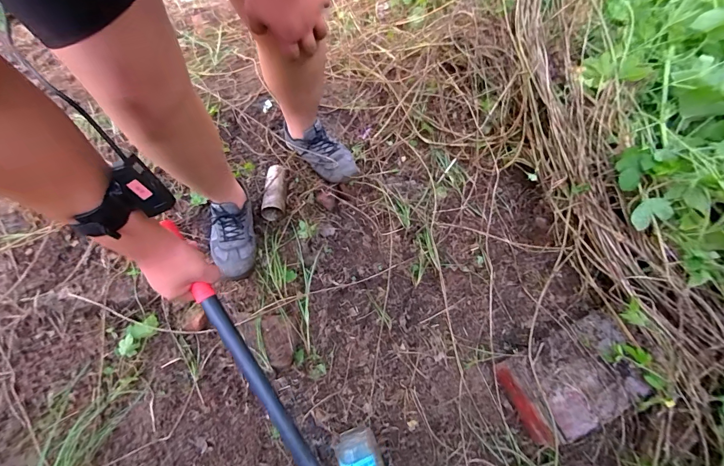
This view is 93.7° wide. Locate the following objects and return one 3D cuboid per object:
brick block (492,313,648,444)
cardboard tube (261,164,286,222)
[{"bbox_3d":[0.406,0.279,0.675,0.236,0.114,0.159,-25,72,-9],"label":"brick block"},{"bbox_3d":[-0.233,-0.115,0.897,0.061,0.043,0.161,-3,66,-2],"label":"cardboard tube"}]

